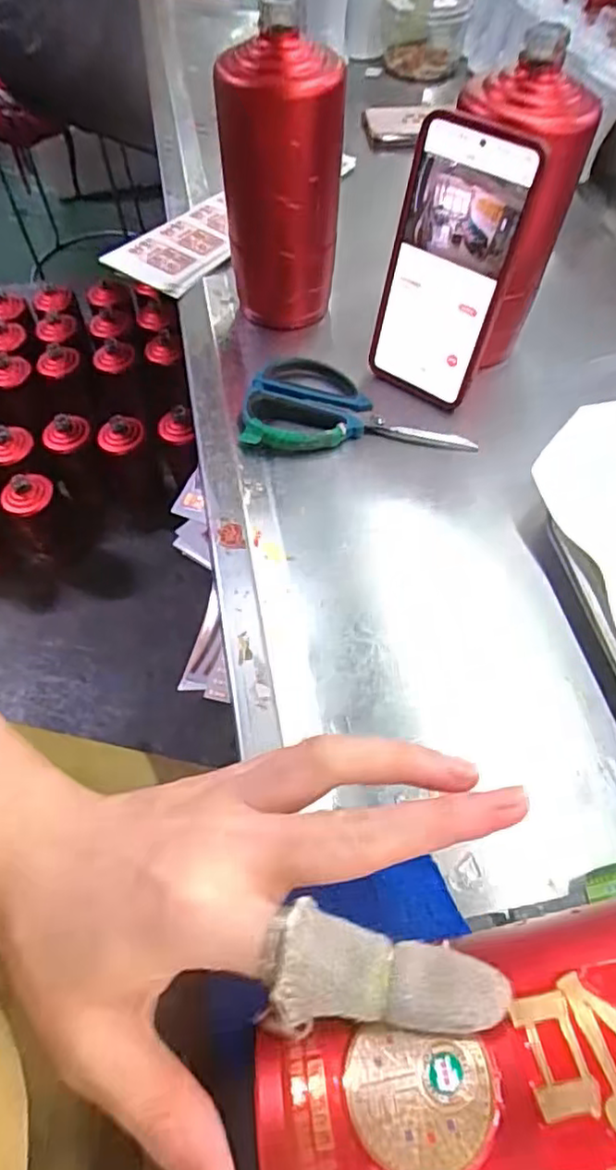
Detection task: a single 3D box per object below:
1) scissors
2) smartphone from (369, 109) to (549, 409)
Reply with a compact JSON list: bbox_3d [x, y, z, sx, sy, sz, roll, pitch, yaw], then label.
[{"bbox_3d":[0.036,-0.129,0.470,0.161,0.012,0.089,5,56,1],"label":"scissors"},{"bbox_3d":[0.090,-0.206,0.430,0.081,0.167,0.010,31,47,20],"label":"smartphone"}]

